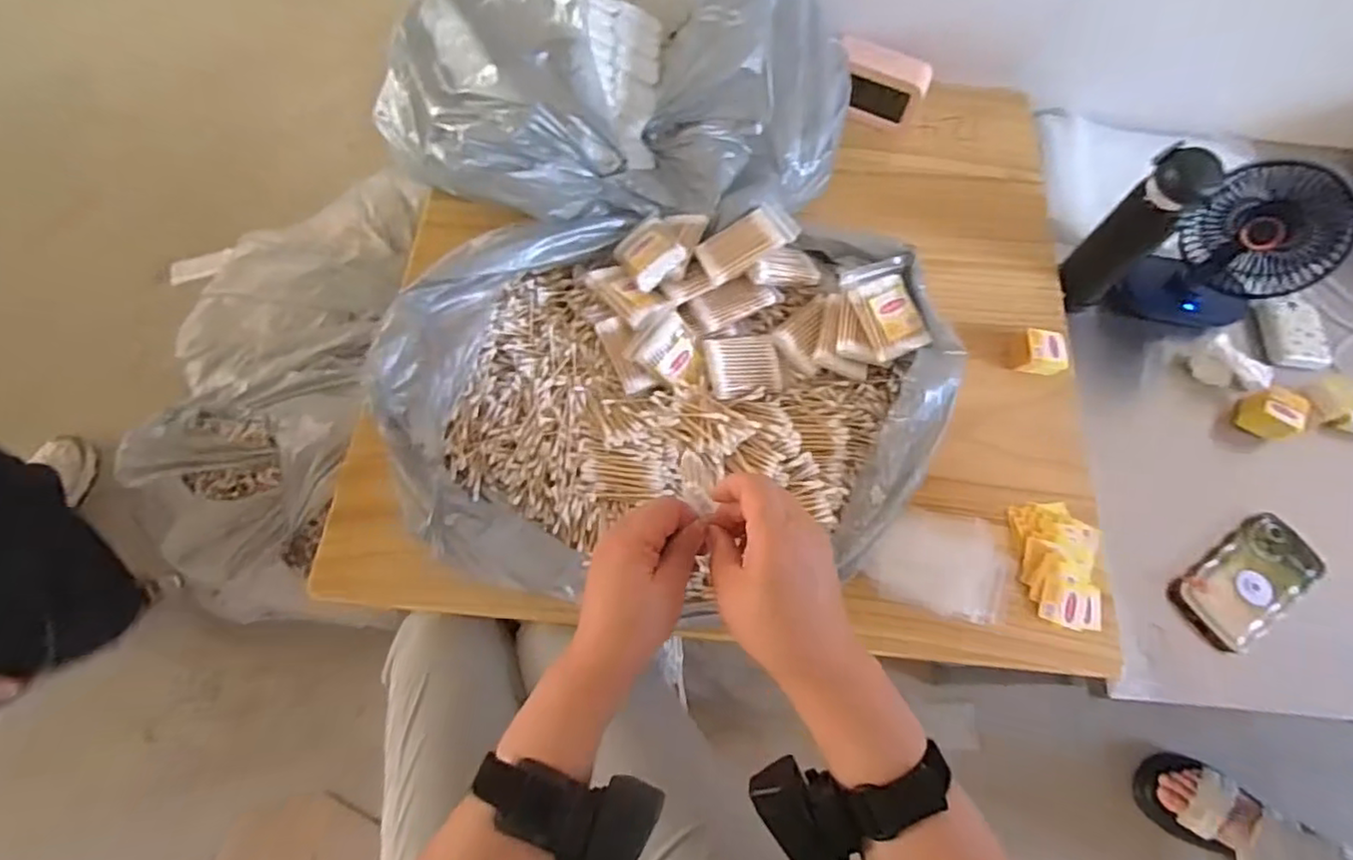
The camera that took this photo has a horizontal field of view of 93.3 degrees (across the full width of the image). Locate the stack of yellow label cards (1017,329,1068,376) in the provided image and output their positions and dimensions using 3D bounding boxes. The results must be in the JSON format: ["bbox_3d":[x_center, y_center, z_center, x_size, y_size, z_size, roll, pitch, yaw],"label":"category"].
[{"bbox_3d":[0.406,-0.084,0.706,0.045,0.026,0.043,11,67,3],"label":"stack of yellow label cards"}]

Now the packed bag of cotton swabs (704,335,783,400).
[{"bbox_3d":[0.063,-0.061,0.597,0.071,0.015,0.056,-11,84,-25],"label":"packed bag of cotton swabs"}]

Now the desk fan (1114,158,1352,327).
[{"bbox_3d":[0.658,-0.200,0.759,0.102,0.184,0.148,-40,74,-17],"label":"desk fan"}]

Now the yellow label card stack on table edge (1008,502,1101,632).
[{"bbox_3d":[0.381,0.131,0.637,0.079,0.013,0.122,7,66,1],"label":"yellow label card stack on table edge"}]

